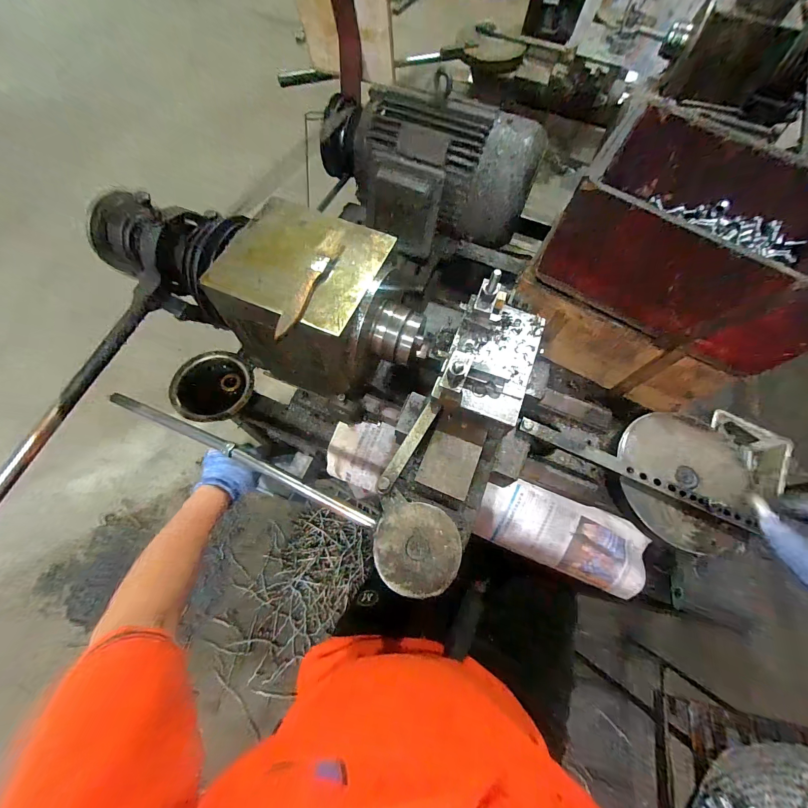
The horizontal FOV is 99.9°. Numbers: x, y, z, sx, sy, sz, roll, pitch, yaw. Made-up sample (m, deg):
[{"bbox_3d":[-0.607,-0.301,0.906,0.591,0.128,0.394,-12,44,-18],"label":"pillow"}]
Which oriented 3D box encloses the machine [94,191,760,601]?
[{"bbox_3d":[0.028,0.027,0.491,0.788,0.341,0.365,29,68,9],"label":"machine"}]

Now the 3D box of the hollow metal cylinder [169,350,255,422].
[{"bbox_3d":[-0.331,-0.033,0.591,0.122,0.062,0.133,33,69,11],"label":"hollow metal cylinder"}]

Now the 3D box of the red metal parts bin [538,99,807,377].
[{"bbox_3d":[0.431,-0.245,0.494,0.346,0.151,0.255,32,68,11],"label":"red metal parts bin"}]

